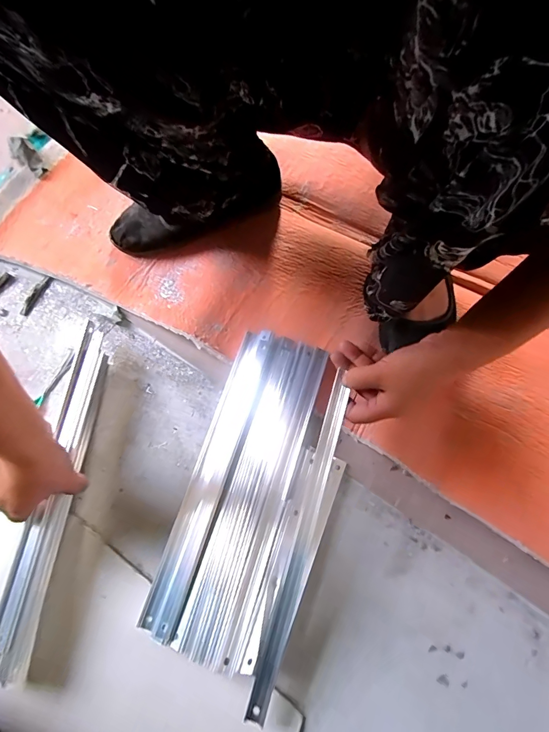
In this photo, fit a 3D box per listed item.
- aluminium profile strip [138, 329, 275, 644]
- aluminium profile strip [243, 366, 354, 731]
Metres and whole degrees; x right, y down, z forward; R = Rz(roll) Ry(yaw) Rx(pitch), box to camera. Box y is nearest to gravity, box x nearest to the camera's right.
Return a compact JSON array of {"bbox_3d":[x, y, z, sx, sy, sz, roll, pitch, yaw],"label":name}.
[{"bbox_3d":[-0.070,0.114,0.444,0.043,0.028,0.342,17,71,4],"label":"aluminium profile strip"},{"bbox_3d":[0.031,0.176,0.399,0.023,0.022,0.332,16,79,4],"label":"aluminium profile strip"}]

